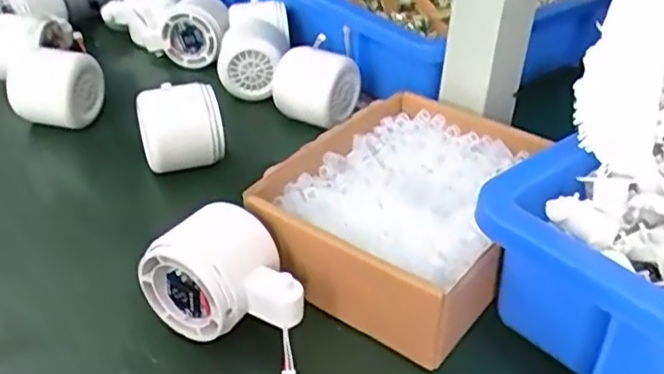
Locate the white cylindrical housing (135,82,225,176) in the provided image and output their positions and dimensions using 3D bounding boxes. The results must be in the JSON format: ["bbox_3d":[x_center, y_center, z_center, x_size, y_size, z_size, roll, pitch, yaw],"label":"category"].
[{"bbox_3d":[-0.109,-0.044,0.480,0.055,0.050,0.061,-12,38,-17],"label":"white cylindrical housing"}]

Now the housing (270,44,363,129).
[{"bbox_3d":[-0.016,-0.083,0.536,0.064,0.051,0.048,15,38,19],"label":"housing"}]

